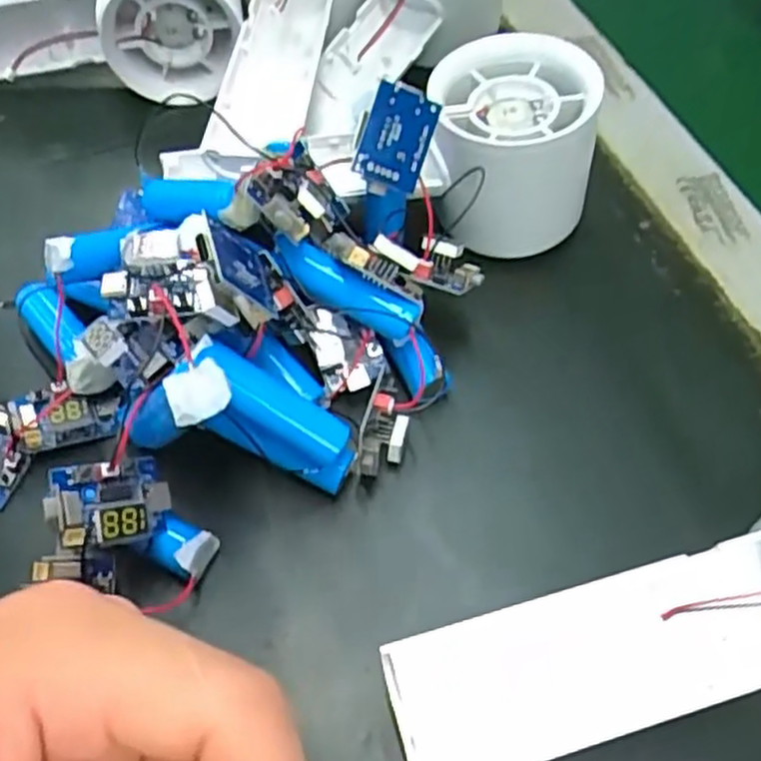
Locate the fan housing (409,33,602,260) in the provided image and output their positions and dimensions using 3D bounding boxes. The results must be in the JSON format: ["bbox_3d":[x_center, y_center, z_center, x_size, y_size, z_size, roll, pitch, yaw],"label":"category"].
[{"bbox_3d":[0.044,-0.078,0.272,0.059,0.061,0.061,9,58,5],"label":"fan housing"}]

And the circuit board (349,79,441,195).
[{"bbox_3d":[0.005,-0.073,0.234,0.022,0.006,0.031,17,101,-16],"label":"circuit board"}]

